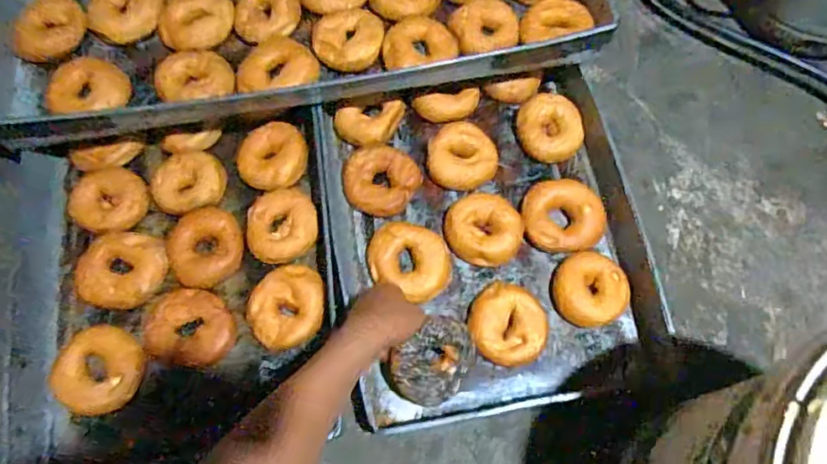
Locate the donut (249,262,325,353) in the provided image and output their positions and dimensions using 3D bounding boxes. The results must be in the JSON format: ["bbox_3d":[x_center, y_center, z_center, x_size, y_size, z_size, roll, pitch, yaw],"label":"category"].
[{"bbox_3d":[-0.156,0.092,0.690,0.090,0.033,0.105,-9,73,-4],"label":"donut"}]

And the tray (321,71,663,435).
[{"bbox_3d":[0.092,-0.011,0.703,0.379,0.060,0.441,-11,73,-5],"label":"tray"}]

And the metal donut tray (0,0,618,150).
[{"bbox_3d":[-0.176,-0.358,0.802,0.835,0.084,0.404,-9,73,-4],"label":"metal donut tray"}]

